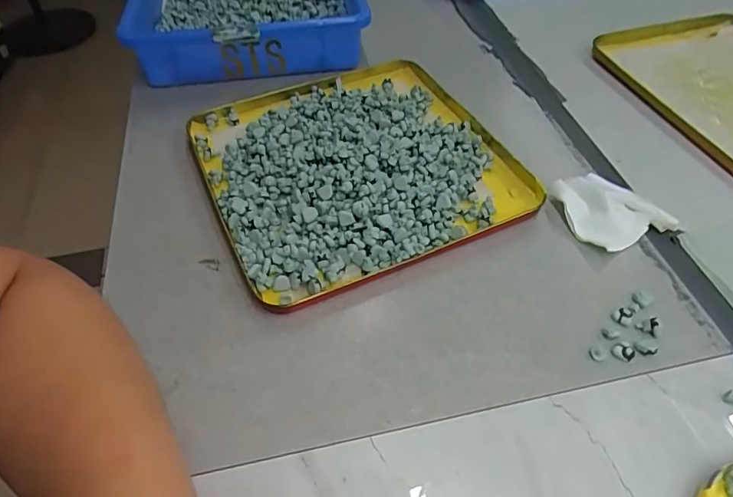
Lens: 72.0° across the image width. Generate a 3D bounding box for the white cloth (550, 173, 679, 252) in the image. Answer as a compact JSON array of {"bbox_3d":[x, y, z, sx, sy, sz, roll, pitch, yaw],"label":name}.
[{"bbox_3d":[0.188,-0.033,0.395,0.076,0.012,0.072,-21,52,-15],"label":"white cloth"}]

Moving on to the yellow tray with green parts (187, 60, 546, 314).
[{"bbox_3d":[-0.011,-0.078,0.431,0.238,0.032,0.245,-20,52,-15],"label":"yellow tray with green parts"}]

